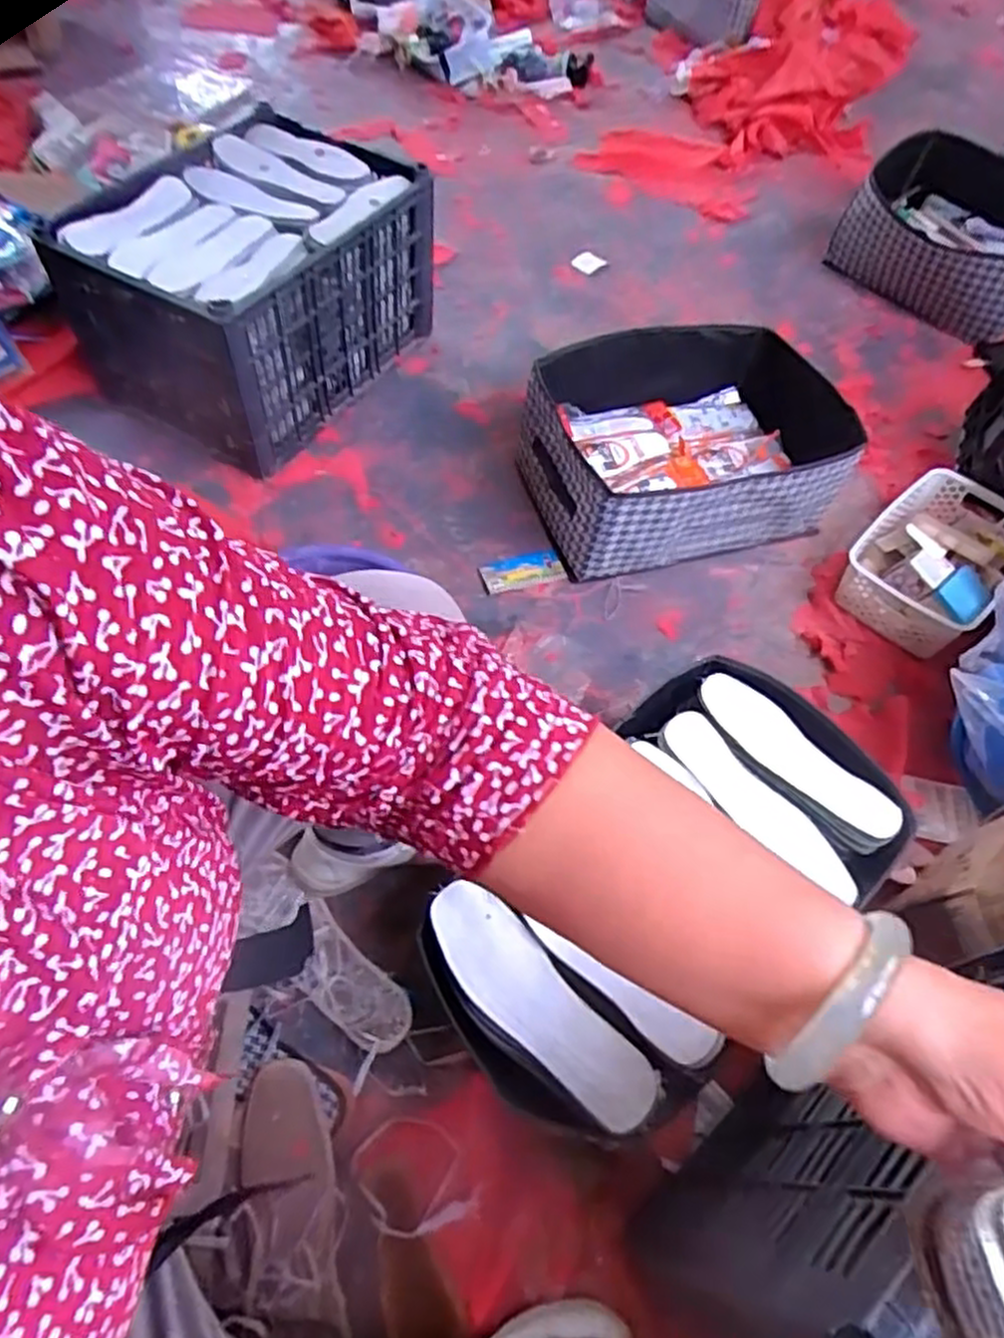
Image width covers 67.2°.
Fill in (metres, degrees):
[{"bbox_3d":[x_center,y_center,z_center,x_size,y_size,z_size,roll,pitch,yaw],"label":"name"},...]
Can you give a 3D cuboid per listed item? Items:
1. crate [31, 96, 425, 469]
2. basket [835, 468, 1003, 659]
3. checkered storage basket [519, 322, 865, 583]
[{"bbox_3d":[-0.389,-0.628,1.259,0.368,0.273,0.494,25,59,11],"label":"crate"},{"bbox_3d":[0.647,-0.169,1.121,0.194,0.079,0.304,39,63,18],"label":"basket"},{"bbox_3d":[0.277,-0.342,1.152,0.450,0.161,0.331,-15,61,-14],"label":"checkered storage basket"}]

